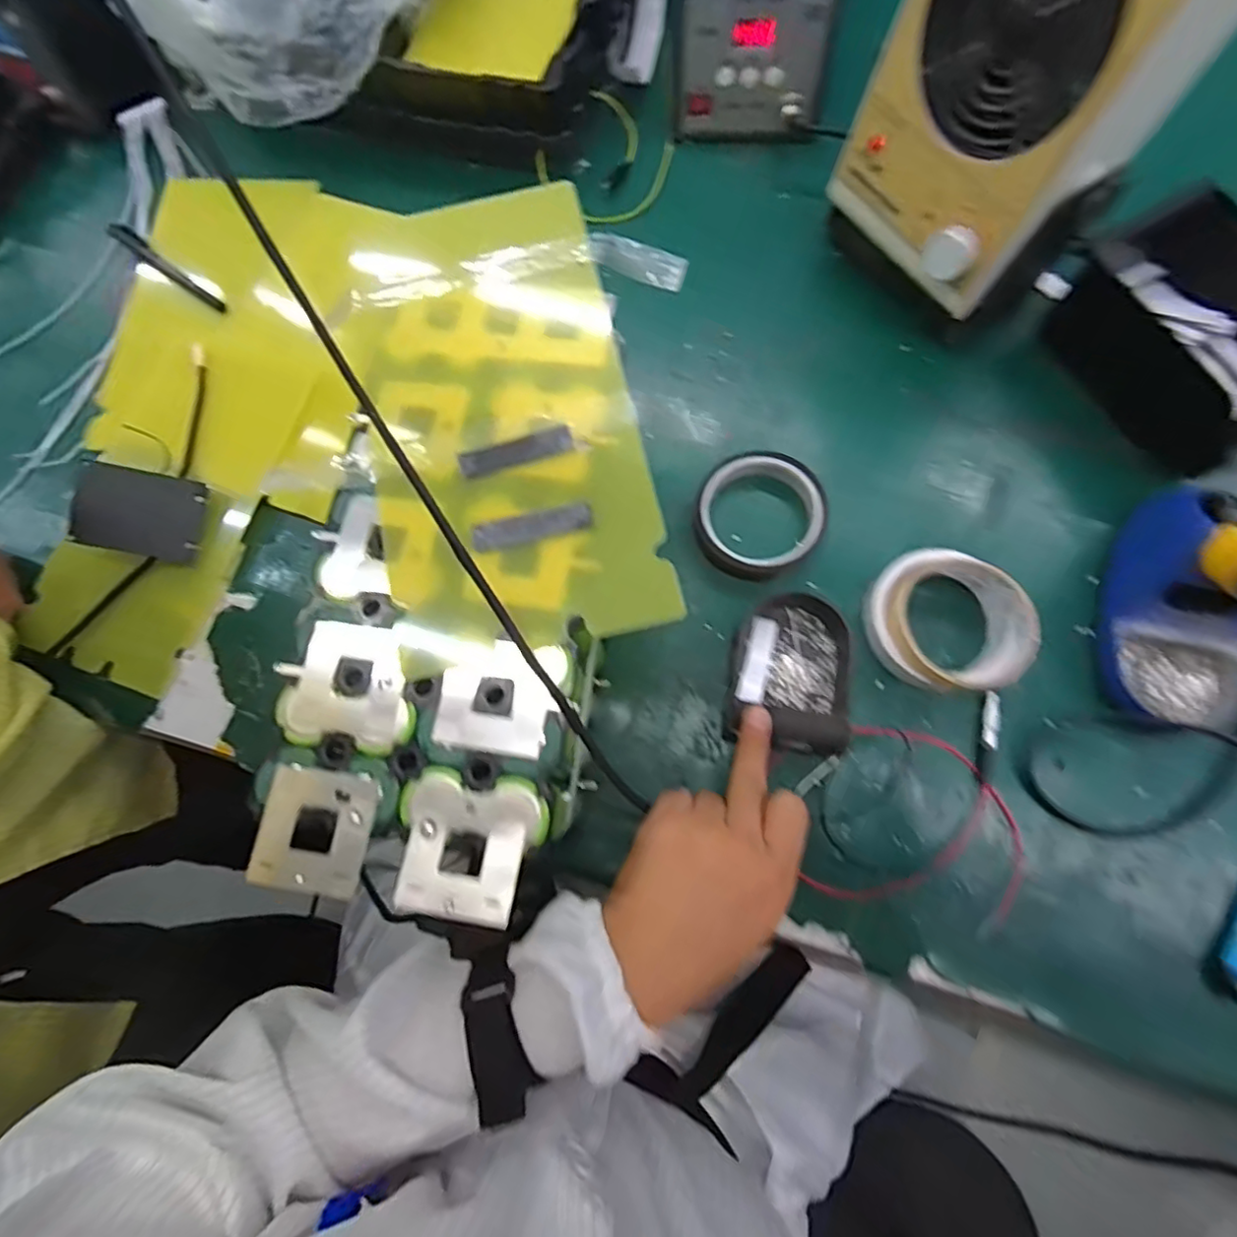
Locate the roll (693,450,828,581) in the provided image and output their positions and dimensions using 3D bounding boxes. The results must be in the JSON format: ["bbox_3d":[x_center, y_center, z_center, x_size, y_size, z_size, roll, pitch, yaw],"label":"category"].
[{"bbox_3d":[0.101,-0.076,0.446,0.089,0.030,0.091,-1,75,4],"label":"roll"}]

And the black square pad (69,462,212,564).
[{"bbox_3d":[-0.351,-0.077,0.450,0.077,0.012,0.060,11,98,-23],"label":"black square pad"}]

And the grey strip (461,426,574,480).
[{"bbox_3d":[-0.053,-0.087,0.319,0.058,0.004,0.014,-19,75,-1],"label":"grey strip"}]

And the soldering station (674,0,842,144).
[{"bbox_3d":[0.113,-0.506,0.517,0.130,0.111,0.182,1,75,4],"label":"soldering station"}]

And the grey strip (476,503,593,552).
[{"bbox_3d":[-0.043,-0.047,0.307,0.059,0.006,0.015,-14,75,0],"label":"grey strip"}]

